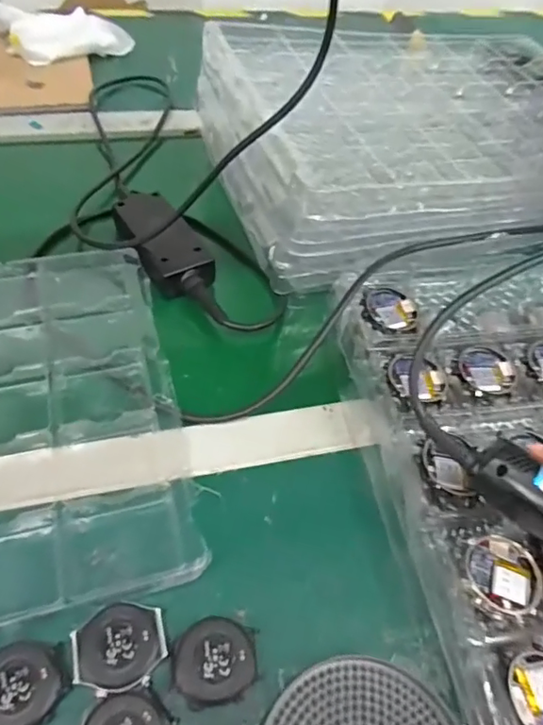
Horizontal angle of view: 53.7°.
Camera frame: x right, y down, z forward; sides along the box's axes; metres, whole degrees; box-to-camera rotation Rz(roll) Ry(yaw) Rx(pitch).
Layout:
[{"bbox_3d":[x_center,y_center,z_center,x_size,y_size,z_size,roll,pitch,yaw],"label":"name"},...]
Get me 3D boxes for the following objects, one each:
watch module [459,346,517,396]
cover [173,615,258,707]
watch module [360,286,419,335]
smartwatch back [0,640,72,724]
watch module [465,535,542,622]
[{"bbox_3d":[0.167,0.006,0.419,0.042,0.007,0.042,-1,53,-5],"label":"watch module"},{"bbox_3d":[-0.032,0.170,0.307,0.045,0.009,0.043,6,56,-6],"label":"cover"},{"bbox_3d":[0.097,-0.044,0.441,0.046,0.013,0.047,3,53,-2],"label":"watch module"},{"bbox_3d":[-0.137,0.175,0.290,0.050,0.008,0.043,-13,55,-14],"label":"smartwatch back"},{"bbox_3d":[0.138,0.129,0.323,0.044,0.012,0.046,15,54,7],"label":"watch module"}]

